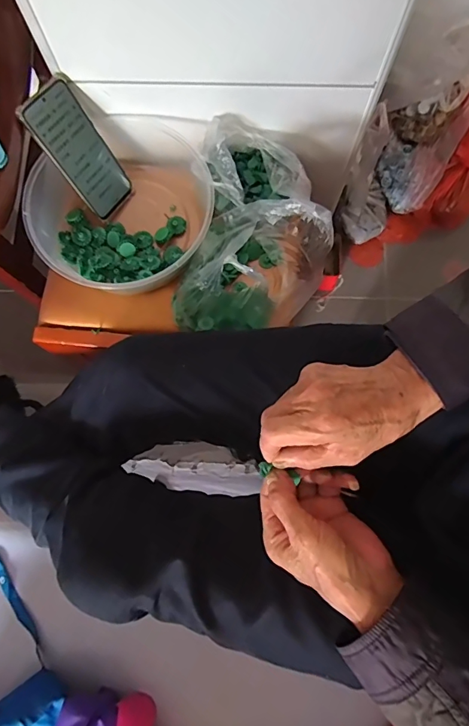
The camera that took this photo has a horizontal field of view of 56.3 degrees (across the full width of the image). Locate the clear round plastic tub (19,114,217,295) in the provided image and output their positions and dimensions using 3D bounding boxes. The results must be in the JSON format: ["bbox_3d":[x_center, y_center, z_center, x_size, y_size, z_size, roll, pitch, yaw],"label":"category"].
[{"bbox_3d":[-0.147,-0.199,0.604,0.215,0.092,0.233,0,78,0],"label":"clear round plastic tub"}]

